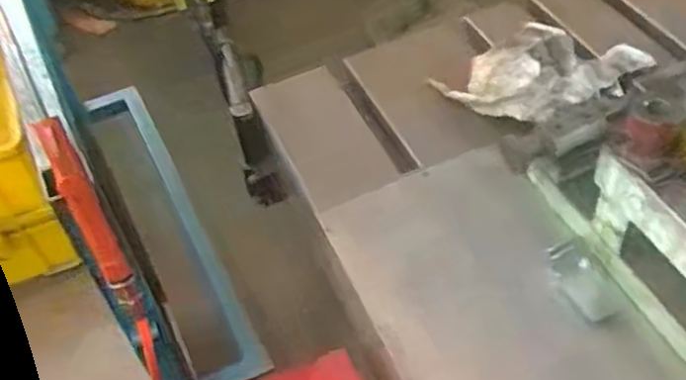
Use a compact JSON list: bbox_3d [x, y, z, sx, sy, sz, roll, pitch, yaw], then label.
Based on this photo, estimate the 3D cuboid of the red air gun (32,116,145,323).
[{"bbox_3d":[-0.196,0.027,0.563,0.021,0.173,0.066,-25,50,-16],"label":"red air gun"}]

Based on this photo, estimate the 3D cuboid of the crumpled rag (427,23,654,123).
[{"bbox_3d":[0.235,-0.143,0.845,0.198,0.058,0.161,-31,52,-21],"label":"crumpled rag"}]

